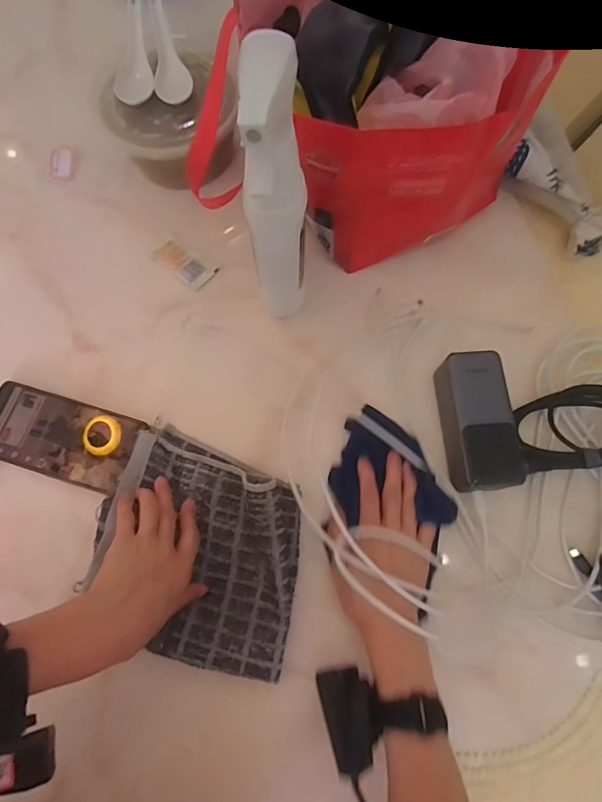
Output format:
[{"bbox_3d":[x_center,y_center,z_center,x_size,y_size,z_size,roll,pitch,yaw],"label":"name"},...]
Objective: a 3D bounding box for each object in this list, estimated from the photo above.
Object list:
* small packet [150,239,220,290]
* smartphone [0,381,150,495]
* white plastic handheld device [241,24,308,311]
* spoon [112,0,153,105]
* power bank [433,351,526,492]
[{"bbox_3d":[-0.134,-0.158,0.506,0.072,0.008,0.037,36,77,10],"label":"small packet"},{"bbox_3d":[-0.244,0.035,0.440,0.160,0.014,0.077,16,74,5],"label":"smartphone"},{"bbox_3d":[-0.018,-0.141,0.357,0.046,0.273,0.069,-10,74,-2],"label":"white plastic handheld device"},{"bbox_3d":[-0.180,-0.377,0.470,0.040,0.018,0.125,2,87,1],"label":"spoon"},{"bbox_3d":[0.172,0.020,0.422,0.061,0.049,0.131,-4,73,-1],"label":"power bank"}]

